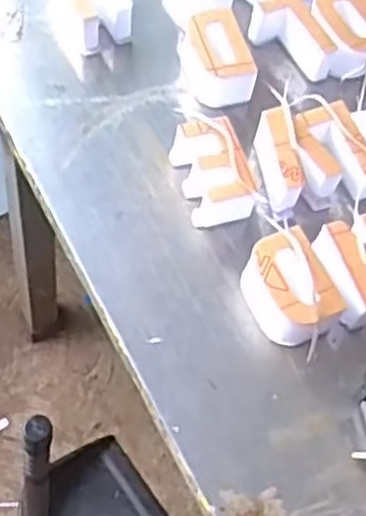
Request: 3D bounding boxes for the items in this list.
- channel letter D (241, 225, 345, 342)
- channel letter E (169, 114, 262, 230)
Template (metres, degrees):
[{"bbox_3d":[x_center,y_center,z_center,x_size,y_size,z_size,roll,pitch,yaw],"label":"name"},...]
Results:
[{"bbox_3d":[0.088,0.027,0.664,0.059,0.047,0.088,-19,68,-16],"label":"channel letter D"},{"bbox_3d":[0.029,-0.080,0.714,0.061,0.046,0.095,-12,66,-13],"label":"channel letter E"}]

